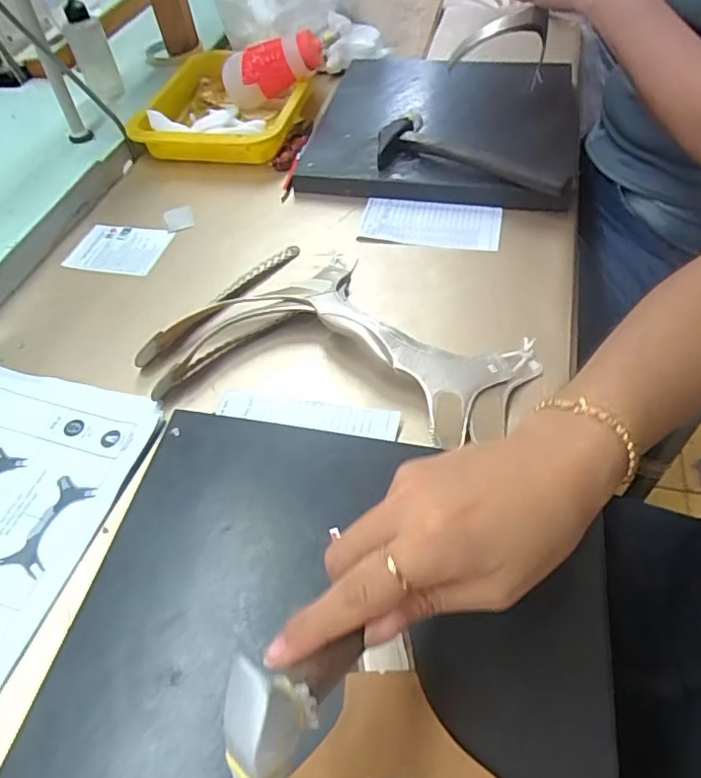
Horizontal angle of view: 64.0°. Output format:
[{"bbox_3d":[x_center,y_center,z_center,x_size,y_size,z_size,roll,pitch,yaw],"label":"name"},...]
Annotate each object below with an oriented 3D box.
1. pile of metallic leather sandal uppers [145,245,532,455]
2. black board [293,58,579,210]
[{"bbox_3d":[-0.005,-0.053,0.477,0.311,0.032,0.194,12,53,14],"label":"pile of metallic leather sandal uppers"},{"bbox_3d":[0.114,-0.325,0.683,0.322,0.046,0.317,9,52,12],"label":"black board"}]

